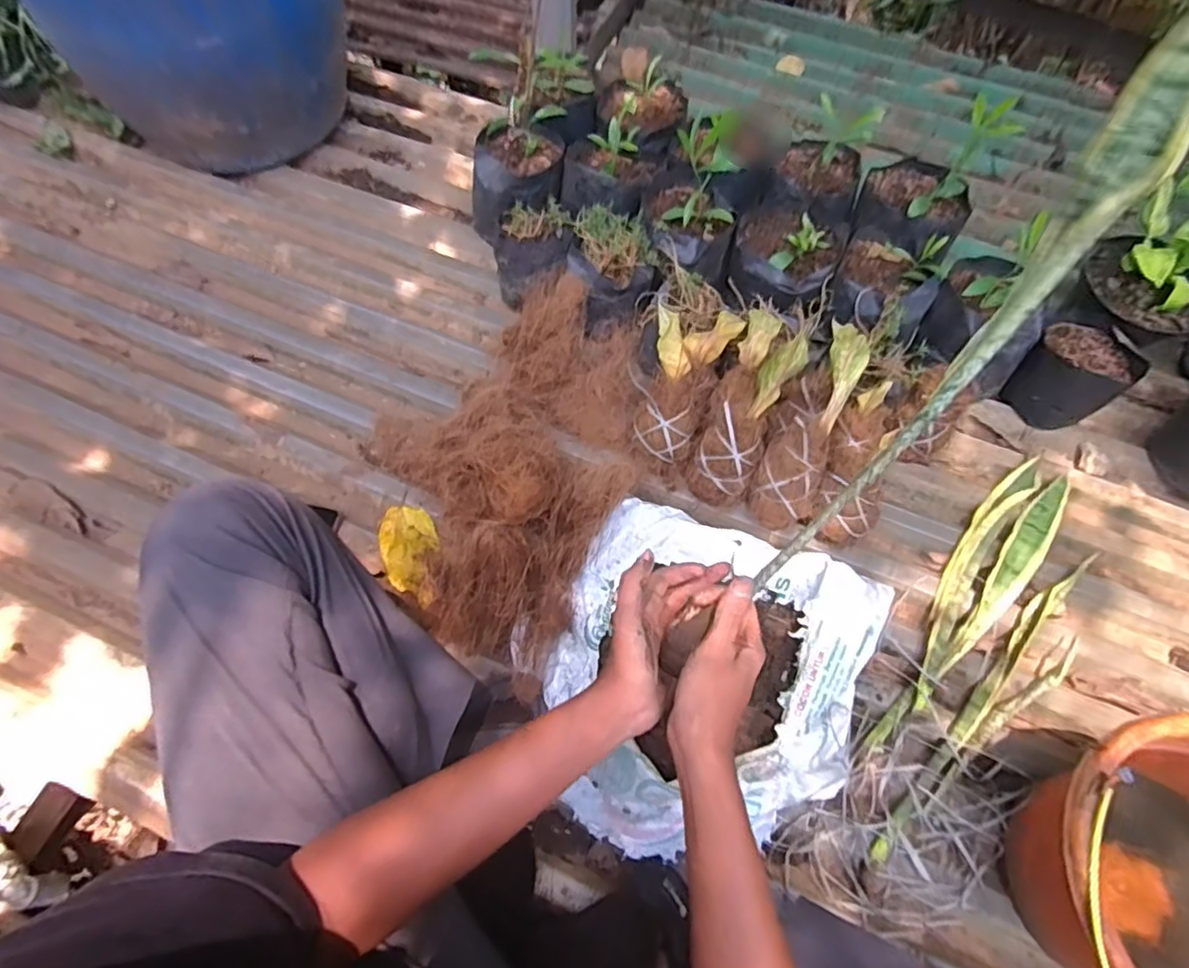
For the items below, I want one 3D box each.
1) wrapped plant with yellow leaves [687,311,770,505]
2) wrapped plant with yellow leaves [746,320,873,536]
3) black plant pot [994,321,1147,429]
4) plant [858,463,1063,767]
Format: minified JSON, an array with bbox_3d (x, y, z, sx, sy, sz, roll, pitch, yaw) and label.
[{"bbox_3d":[0.187,-0.088,0.796,0.080,0.118,0.245,21,105,8],"label":"wrapped plant with yellow leaves"},{"bbox_3d":[0.280,-0.073,0.810,0.080,0.107,0.281,24,100,10],"label":"wrapped plant with yellow leaves"},{"bbox_3d":[0.689,-0.155,0.921,0.115,0.109,0.126,1,66,-2],"label":"black plant pot"},{"bbox_3d":[0.476,0.143,0.801,0.091,0.035,0.492,42,71,15],"label":"plant"}]

